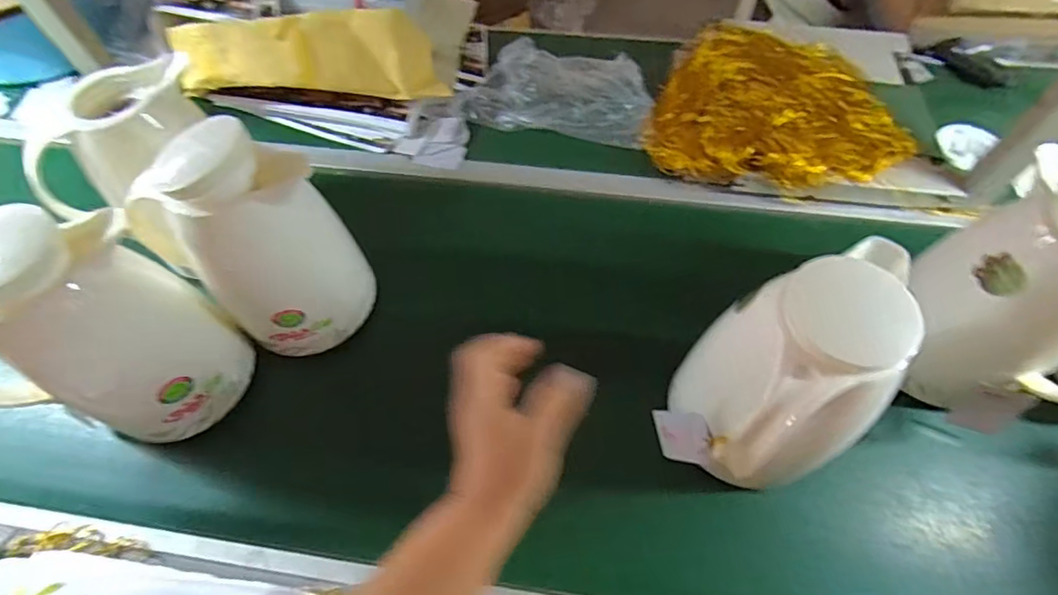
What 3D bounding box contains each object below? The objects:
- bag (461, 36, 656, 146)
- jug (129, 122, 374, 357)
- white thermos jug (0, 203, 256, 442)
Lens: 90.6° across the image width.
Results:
[{"bbox_3d":[0.047,-0.342,0.813,0.287,0.063,0.177,10,60,7],"label":"bag"},{"bbox_3d":[-0.276,-0.056,0.546,0.135,0.254,0.149,36,66,20],"label":"jug"},{"bbox_3d":[-0.399,0.039,0.491,0.133,0.244,0.173,18,61,11],"label":"white thermos jug"}]

